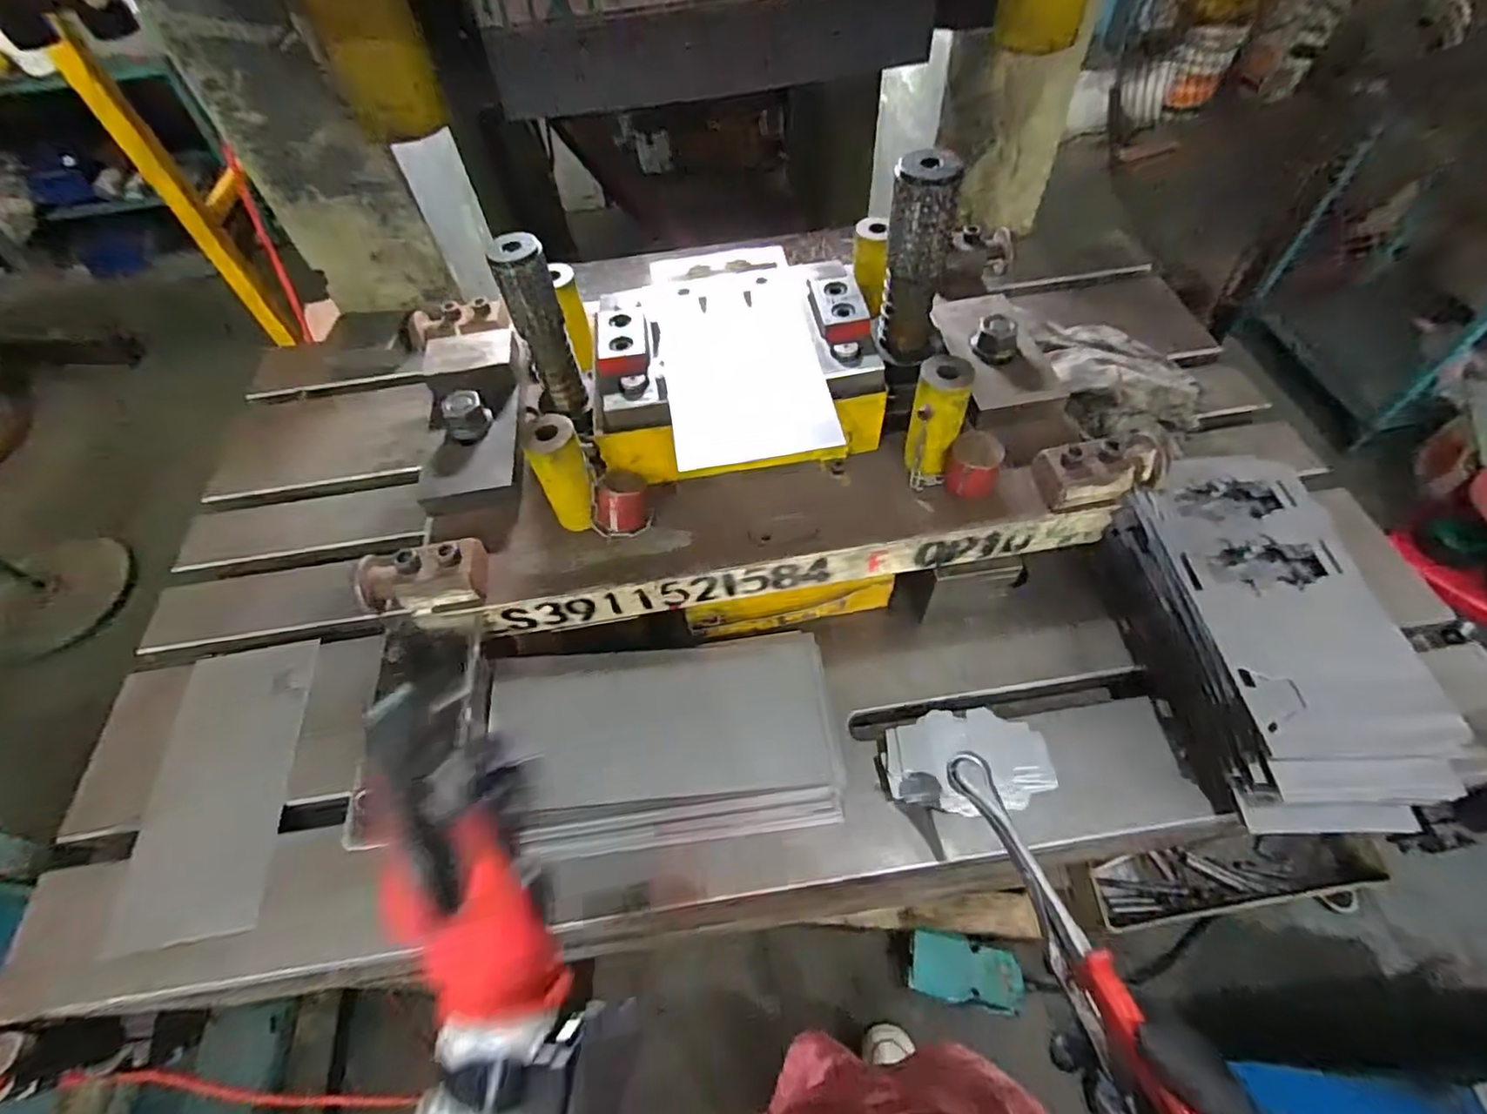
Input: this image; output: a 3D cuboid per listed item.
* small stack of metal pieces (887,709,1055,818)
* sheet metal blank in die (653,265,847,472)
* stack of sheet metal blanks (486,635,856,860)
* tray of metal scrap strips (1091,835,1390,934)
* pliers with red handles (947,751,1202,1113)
[{"bbox_3d":[0.182,0.164,0.524,0.129,0.026,0.077,-4,55,3],"label":"small stack of metal pieces"},{"bbox_3d":[-0.001,-0.161,0.519,0.124,0.009,0.208,-8,58,0],"label":"sheet metal blank in die"},{"bbox_3d":[-0.056,0.146,0.513,0.259,0.030,0.151,-4,74,-9],"label":"stack of sheet metal blanks"},{"bbox_3d":[0.522,0.347,0.701,0.306,0.072,0.079,-6,55,1],"label":"tray of metal scrap strips"},{"bbox_3d":[0.186,0.219,0.388,0.023,0.043,0.213,-19,53,-8],"label":"pliers with red handles"}]

